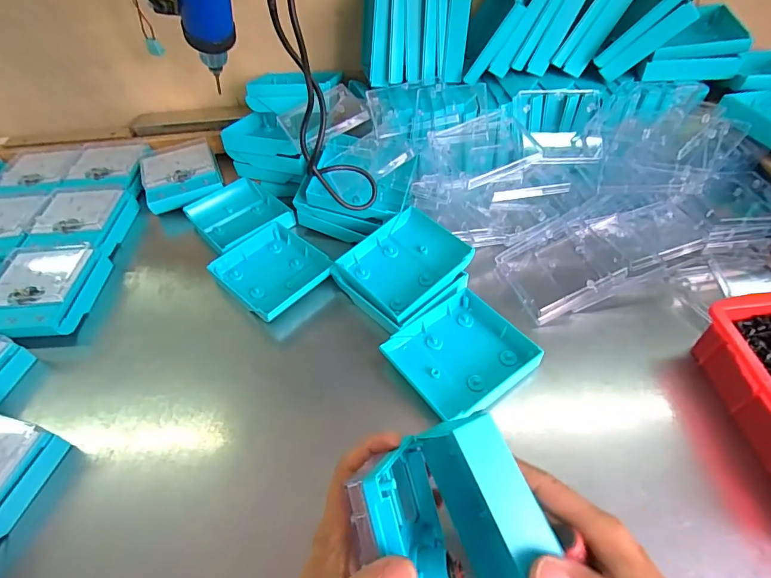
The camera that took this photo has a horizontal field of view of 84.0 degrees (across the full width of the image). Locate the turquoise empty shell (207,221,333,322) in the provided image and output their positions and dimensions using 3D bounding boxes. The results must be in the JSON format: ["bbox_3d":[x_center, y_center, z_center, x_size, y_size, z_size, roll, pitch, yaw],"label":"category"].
[{"bbox_3d":[-0.130,-0.023,0.500,0.106,0.020,0.123,-39,57,-25],"label":"turquoise empty shell"}]

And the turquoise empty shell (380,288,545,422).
[{"bbox_3d":[0.073,0.061,0.409,0.113,0.022,0.108,-32,54,-21],"label":"turquoise empty shell"}]

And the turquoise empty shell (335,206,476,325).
[{"bbox_3d":[0.020,-0.031,0.468,0.117,0.025,0.110,-35,55,-22],"label":"turquoise empty shell"}]

